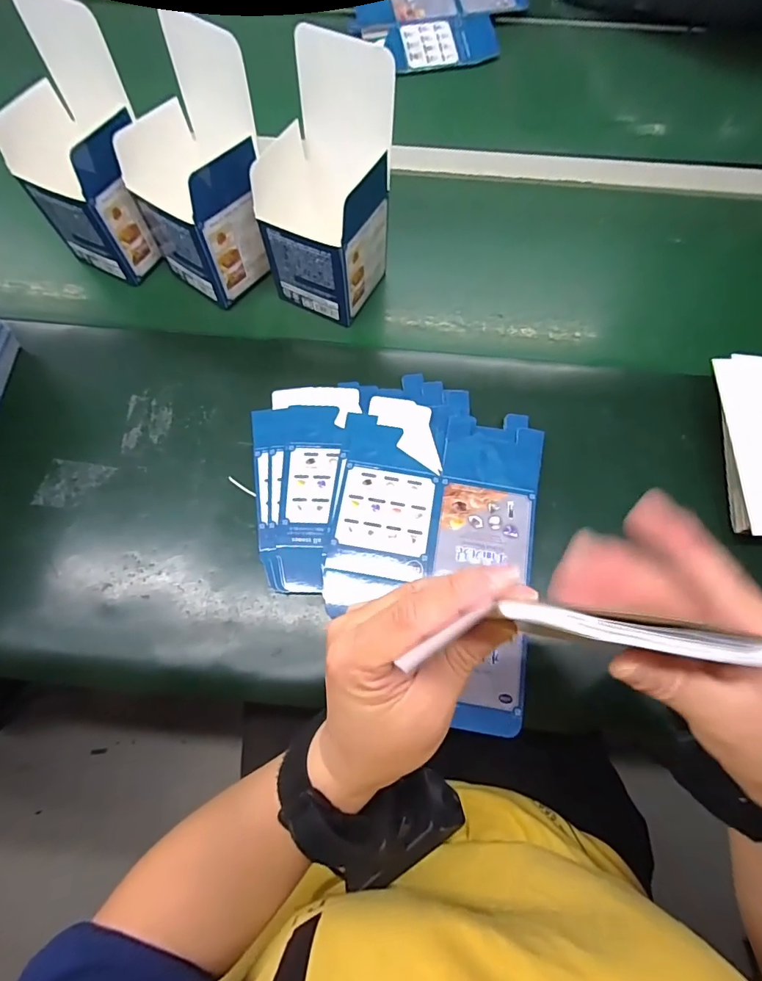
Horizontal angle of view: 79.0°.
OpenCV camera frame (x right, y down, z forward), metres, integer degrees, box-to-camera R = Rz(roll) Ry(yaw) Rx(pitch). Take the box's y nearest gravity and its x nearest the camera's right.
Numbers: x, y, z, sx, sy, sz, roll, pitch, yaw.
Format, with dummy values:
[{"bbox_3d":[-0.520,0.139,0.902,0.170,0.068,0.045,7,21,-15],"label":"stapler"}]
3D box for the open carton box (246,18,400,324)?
[{"bbox_3d":[-0.049,-0.252,0.390,0.094,0.167,0.090,24,73,8],"label":"open carton box"}]

